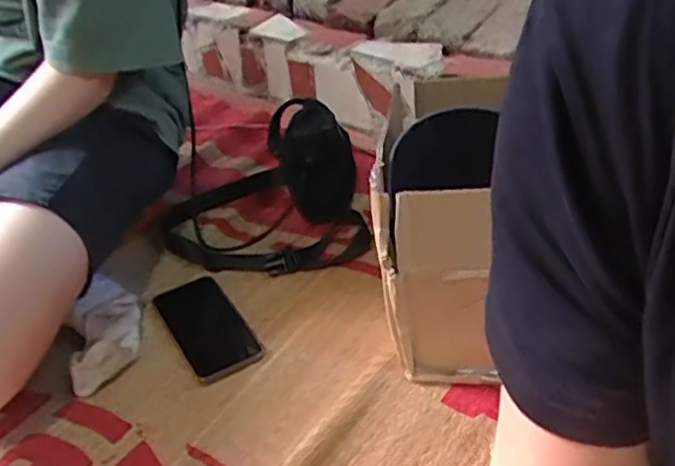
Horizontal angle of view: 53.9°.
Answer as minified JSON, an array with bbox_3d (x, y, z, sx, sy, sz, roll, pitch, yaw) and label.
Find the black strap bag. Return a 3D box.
[{"bbox_3d":[-0.102,-0.052,0.870,0.268,0.143,0.177,-6,37,-4],"label":"black strap bag"}]

